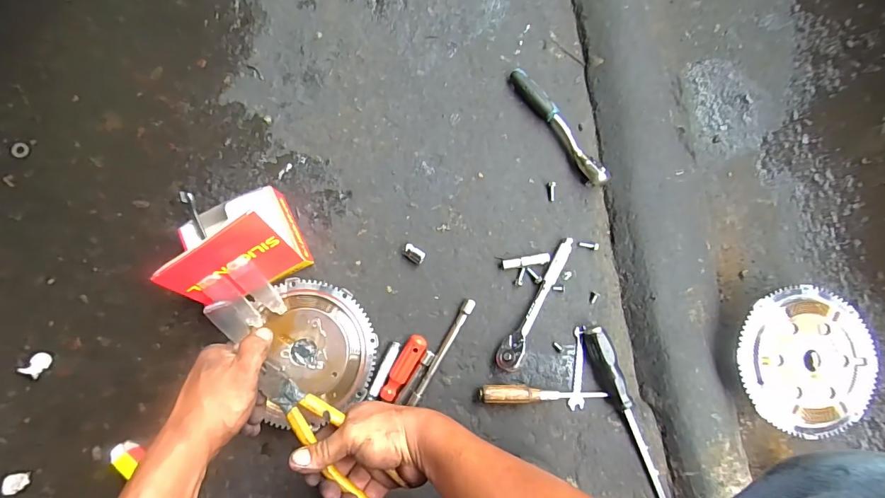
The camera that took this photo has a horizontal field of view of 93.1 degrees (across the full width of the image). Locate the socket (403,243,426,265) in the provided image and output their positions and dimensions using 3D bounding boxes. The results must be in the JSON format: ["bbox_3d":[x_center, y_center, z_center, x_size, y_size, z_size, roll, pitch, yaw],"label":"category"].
[{"bbox_3d":[-0.039,0.007,0.573,0.030,0.020,0.018,34,83,1],"label":"socket"}]

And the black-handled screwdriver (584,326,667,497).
[{"bbox_3d":[0.248,0.228,0.554,0.024,0.031,0.258,-21,85,-5],"label":"black-handled screwdriver"}]

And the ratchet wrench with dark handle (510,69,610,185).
[{"bbox_3d":[0.165,-0.174,0.599,0.025,0.031,0.201,-36,86,-6],"label":"ratchet wrench with dark handle"}]

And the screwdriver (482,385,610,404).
[{"bbox_3d":[0.135,0.194,0.559,0.172,0.024,0.023,4,83,-3],"label":"screwdriver"}]

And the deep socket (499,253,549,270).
[{"bbox_3d":[0.114,0.018,0.581,0.068,0.018,0.014,-8,84,-4],"label":"deep socket"}]

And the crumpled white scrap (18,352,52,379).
[{"bbox_3d":[-0.518,0.147,0.534,0.021,0.011,0.030,31,83,1],"label":"crumpled white scrap"}]

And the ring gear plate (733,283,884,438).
[{"bbox_3d":[0.464,0.141,0.527,0.195,0.019,0.180,1,86,-9],"label":"ring gear plate"}]

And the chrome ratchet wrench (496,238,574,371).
[{"bbox_3d":[0.127,0.071,0.569,0.028,0.029,0.197,28,83,1],"label":"chrome ratchet wrench"}]

